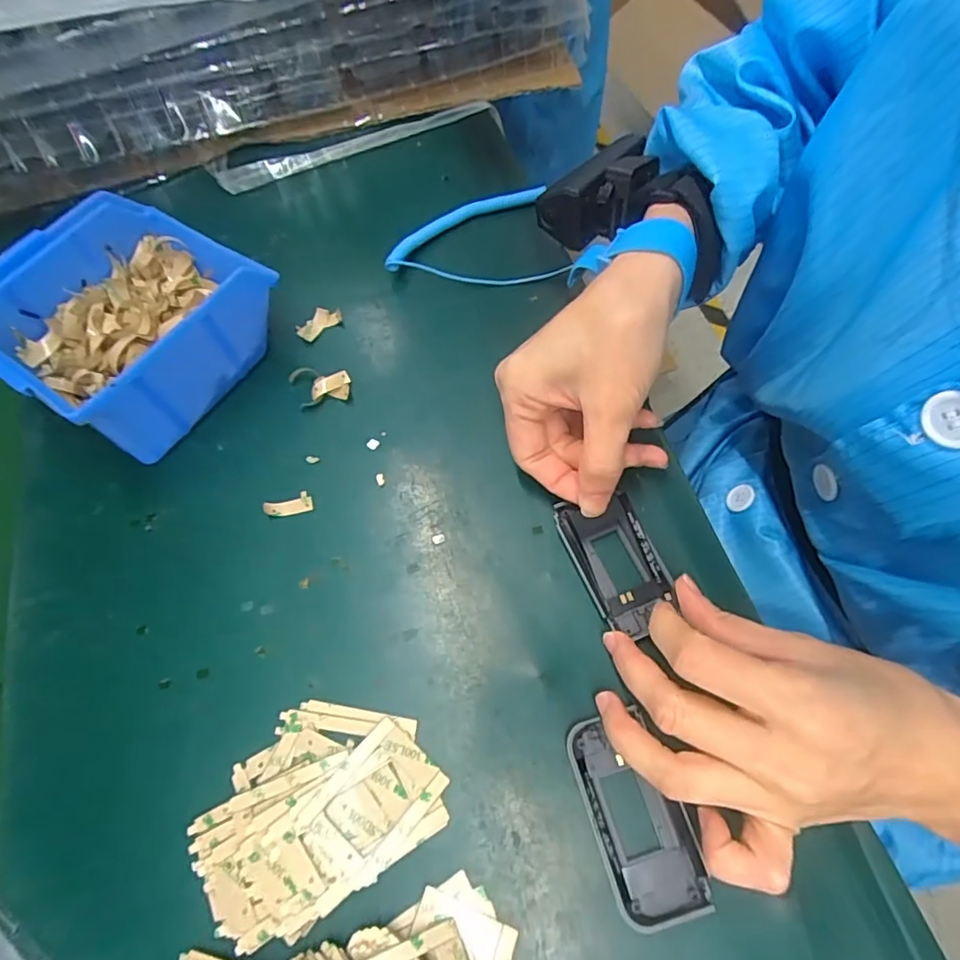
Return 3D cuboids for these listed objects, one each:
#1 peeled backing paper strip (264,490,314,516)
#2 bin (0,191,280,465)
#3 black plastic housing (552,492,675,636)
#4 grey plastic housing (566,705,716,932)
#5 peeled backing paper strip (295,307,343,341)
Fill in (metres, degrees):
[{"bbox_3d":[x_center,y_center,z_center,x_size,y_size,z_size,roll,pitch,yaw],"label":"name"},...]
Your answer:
[{"bbox_3d":[-0.105,0.013,0.309,0.025,0.004,0.011,-13,64,0],"label":"peeled backing paper strip"},{"bbox_3d":[-0.202,-0.093,0.332,0.126,0.063,0.134,31,70,17],"label":"bin"},{"bbox_3d":[0.067,0.039,0.279,0.037,0.014,0.071,-17,63,-8],"label":"black plastic housing"},{"bbox_3d":[0.065,0.138,0.236,0.041,0.009,0.074,-12,62,-6],"label":"grey plastic housing"},{"bbox_3d":[-0.104,-0.101,0.364,0.029,0.006,0.015,-42,68,-14],"label":"peeled backing paper strip"}]

